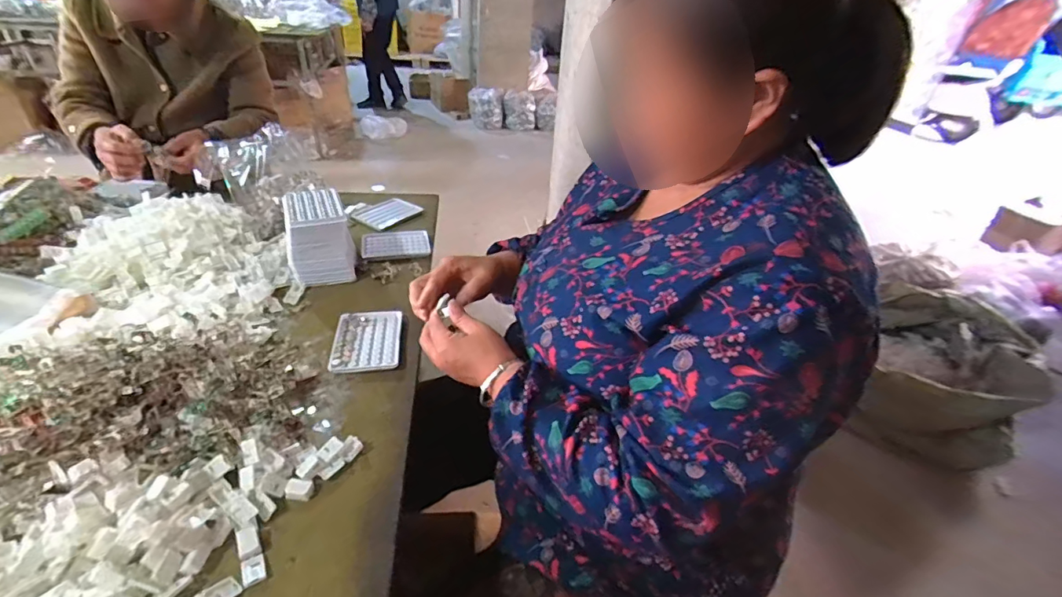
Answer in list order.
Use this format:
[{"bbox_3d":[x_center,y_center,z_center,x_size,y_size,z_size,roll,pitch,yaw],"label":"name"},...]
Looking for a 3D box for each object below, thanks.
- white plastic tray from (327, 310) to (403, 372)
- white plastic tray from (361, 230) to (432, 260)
[{"bbox_3d":[-0.245,0.061,0.734,0.097,0.011,0.129,-2,36,-11],"label":"white plastic tray"},{"bbox_3d":[-0.267,-0.107,0.967,0.130,0.016,0.091,-6,37,-16],"label":"white plastic tray"}]

